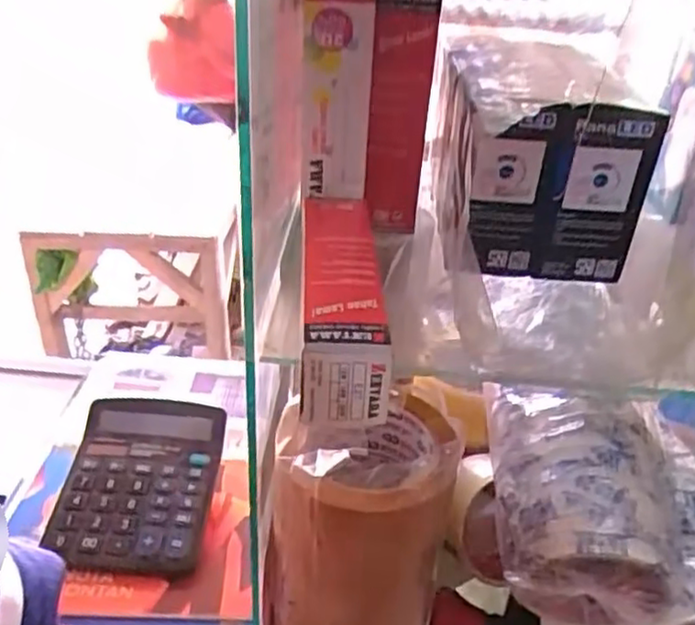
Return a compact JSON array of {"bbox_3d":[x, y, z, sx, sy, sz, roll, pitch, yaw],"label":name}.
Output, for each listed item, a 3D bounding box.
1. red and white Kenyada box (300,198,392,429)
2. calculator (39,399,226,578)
[{"bbox_3d":[-0.003,-0.010,0.369,0.044,0.042,0.165,2,32,-4],"label":"red and white Kenyada box"},{"bbox_3d":[-0.168,0.136,0.563,0.116,0.015,0.152,4,45,-1],"label":"calculator"}]

